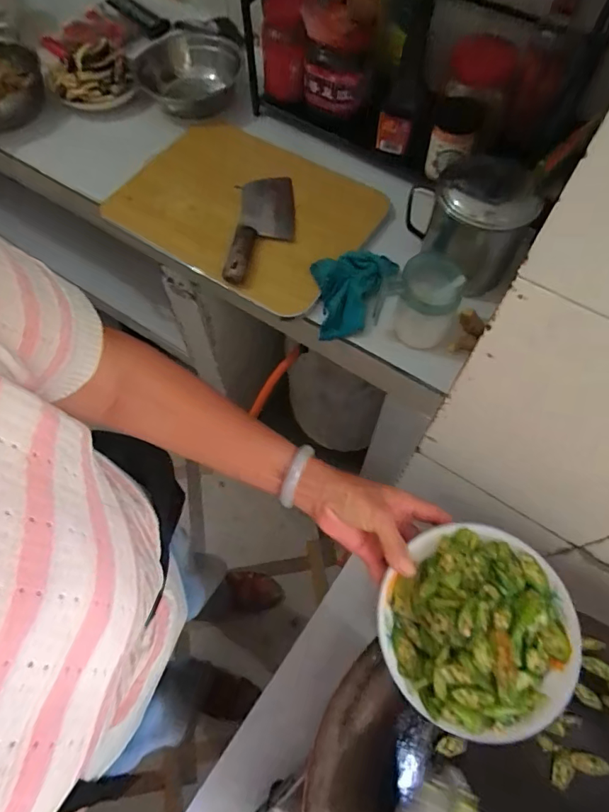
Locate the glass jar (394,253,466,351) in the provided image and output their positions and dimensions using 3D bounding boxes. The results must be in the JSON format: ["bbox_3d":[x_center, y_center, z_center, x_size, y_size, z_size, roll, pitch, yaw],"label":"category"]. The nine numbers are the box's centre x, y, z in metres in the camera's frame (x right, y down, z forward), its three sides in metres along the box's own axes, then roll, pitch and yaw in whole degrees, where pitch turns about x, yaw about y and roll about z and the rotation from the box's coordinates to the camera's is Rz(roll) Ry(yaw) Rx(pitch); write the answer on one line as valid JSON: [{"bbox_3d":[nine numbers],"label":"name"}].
[{"bbox_3d":[0.158,-0.133,0.611,0.071,0.103,0.069,0,64,1],"label":"glass jar"}]

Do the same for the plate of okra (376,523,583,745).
[{"bbox_3d":[0.155,0.191,0.406,0.169,0.039,0.164,0,64,1],"label":"plate of okra"}]

